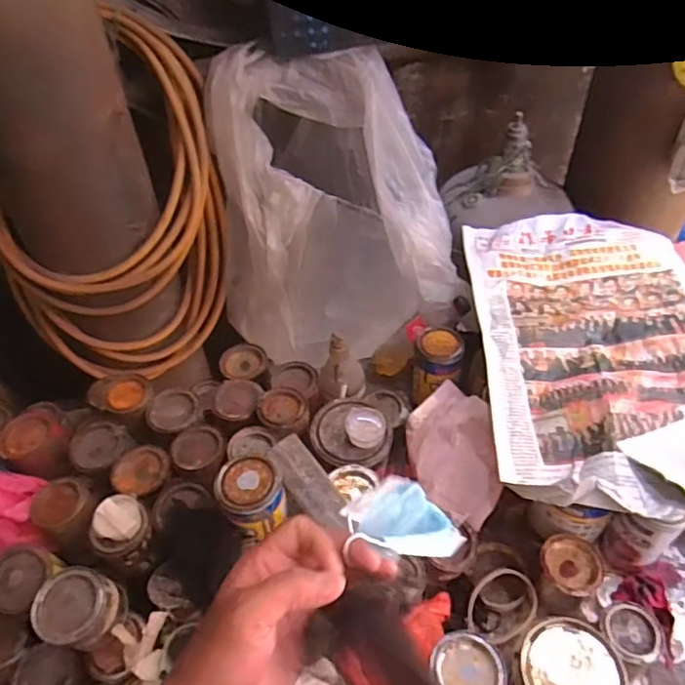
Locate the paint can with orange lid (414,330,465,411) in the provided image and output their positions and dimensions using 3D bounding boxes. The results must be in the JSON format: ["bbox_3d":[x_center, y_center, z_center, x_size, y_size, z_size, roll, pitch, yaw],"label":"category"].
[{"bbox_3d":[0.144,0.039,0.873,0.070,0.094,0.074,-3,48,4],"label":"paint can with orange lid"}]

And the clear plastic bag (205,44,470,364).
[{"bbox_3d":[-0.028,-0.219,1.049,0.405,0.417,0.429,-5,47,2],"label":"clear plastic bag"}]

